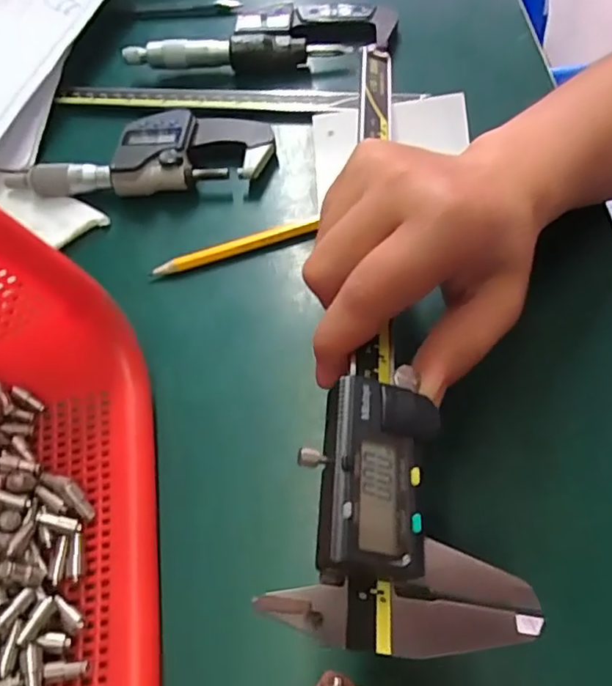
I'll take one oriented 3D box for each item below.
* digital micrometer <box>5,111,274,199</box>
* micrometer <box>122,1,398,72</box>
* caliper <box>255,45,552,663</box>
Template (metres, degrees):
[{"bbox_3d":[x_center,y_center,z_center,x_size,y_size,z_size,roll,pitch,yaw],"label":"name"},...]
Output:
[{"bbox_3d":[-0.099,-0.114,0.344,0.155,0.022,0.052,-6,59,2],"label":"digital micrometer"},{"bbox_3d":[-0.031,-0.212,0.397,0.184,0.022,0.046,-5,59,2],"label":"micrometer"},{"bbox_3d":[0.029,-0.033,0.222,0.068,0.021,0.270,-1,56,4],"label":"caliper"}]

